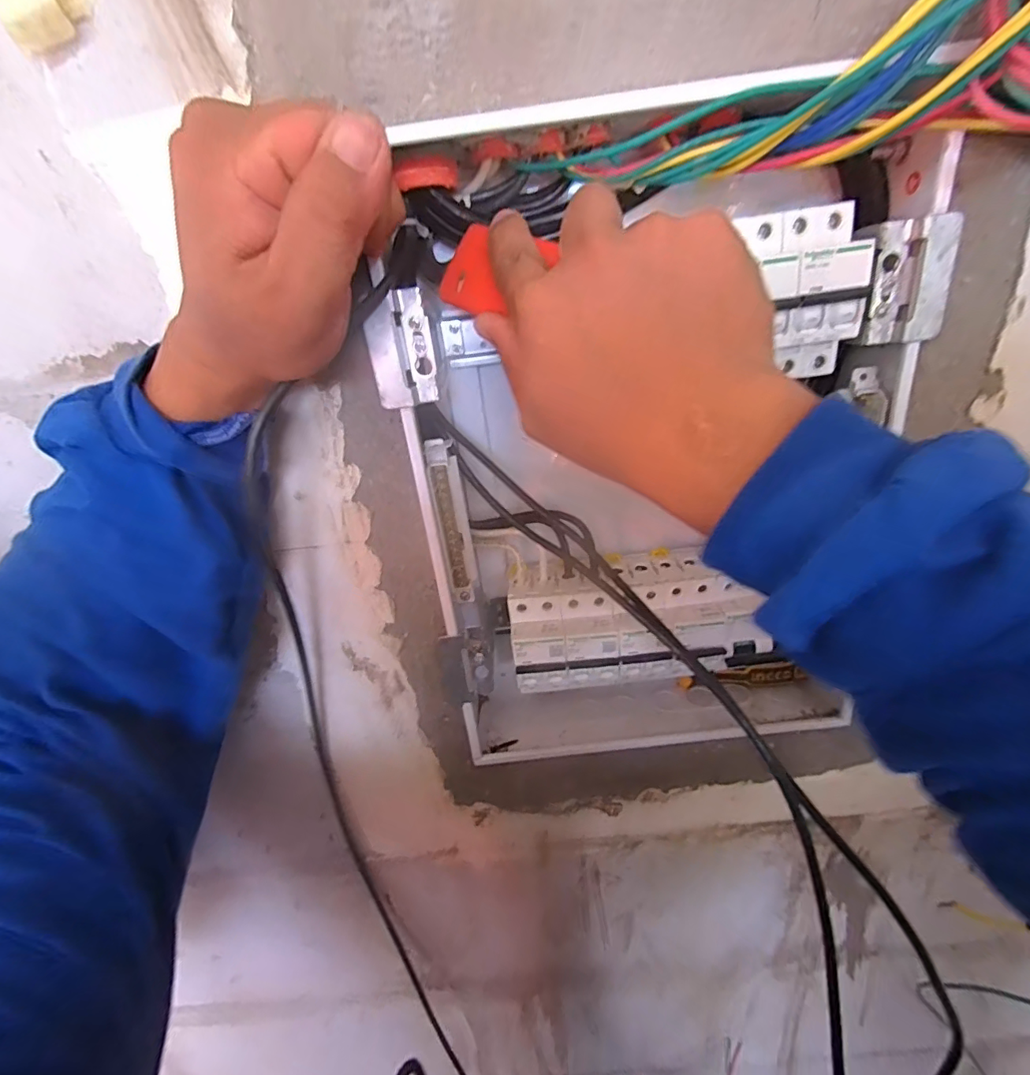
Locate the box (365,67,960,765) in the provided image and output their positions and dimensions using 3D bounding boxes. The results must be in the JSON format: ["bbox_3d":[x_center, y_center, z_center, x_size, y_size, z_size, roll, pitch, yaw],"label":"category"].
[{"bbox_3d":[0.086,-0.032,0.336,0.290,0.393,0.090,-6,24,4],"label":"box"}]

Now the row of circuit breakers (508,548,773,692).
[{"bbox_3d":[0.082,0.056,0.361,0.165,0.066,0.063,-7,24,1],"label":"row of circuit breakers"}]

